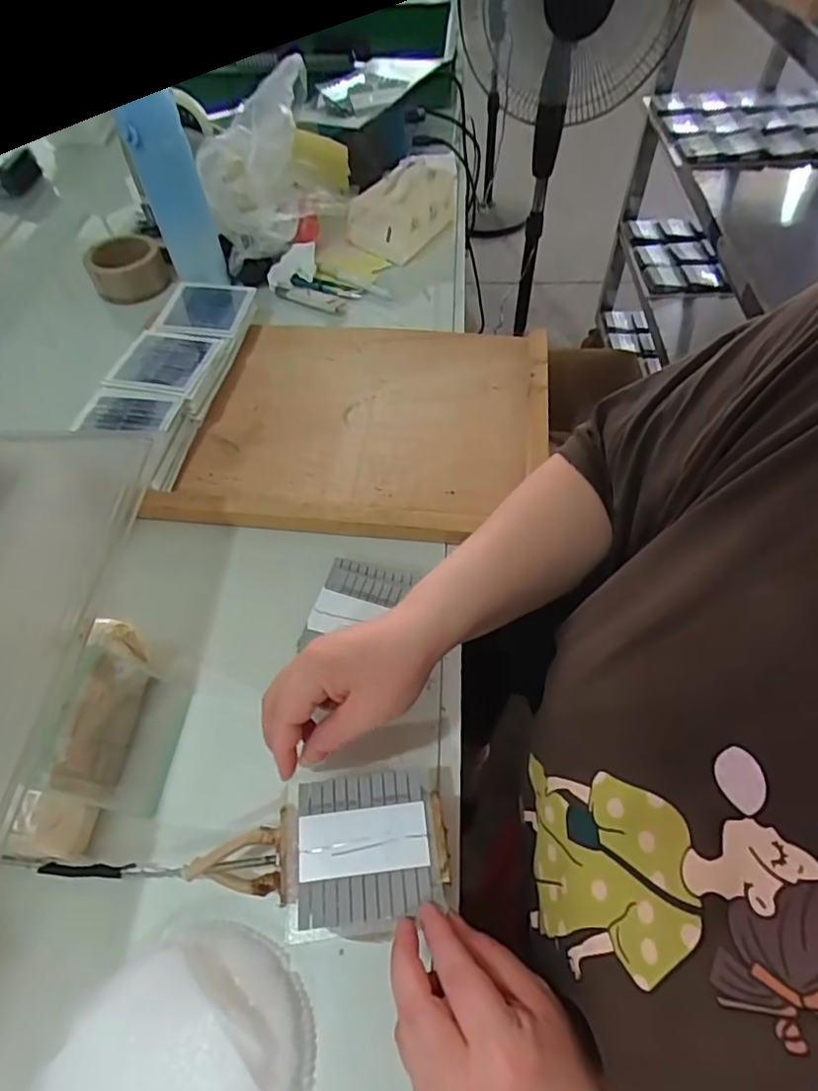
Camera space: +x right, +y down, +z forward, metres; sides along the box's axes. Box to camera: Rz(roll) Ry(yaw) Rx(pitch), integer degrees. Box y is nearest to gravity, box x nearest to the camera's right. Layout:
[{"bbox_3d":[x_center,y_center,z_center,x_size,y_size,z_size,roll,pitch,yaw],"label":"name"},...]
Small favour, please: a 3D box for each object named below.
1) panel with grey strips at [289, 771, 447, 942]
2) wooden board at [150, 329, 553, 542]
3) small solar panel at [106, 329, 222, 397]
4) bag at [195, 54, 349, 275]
[{"bbox_3d":[-0.028,0.182,0.347,0.090,0.008,0.084,-6,55,-2],"label":"panel with grey strips"},{"bbox_3d":[-0.041,-0.139,0.606,0.361,0.033,0.317,6,56,7],"label":"wooden board"},{"bbox_3d":[-0.261,-0.200,0.617,0.102,0.012,0.097,10,56,10],"label":"small solar panel"},{"bbox_3d":[-0.183,-0.494,0.741,0.174,0.174,0.158,-16,56,-8],"label":"bag"}]

